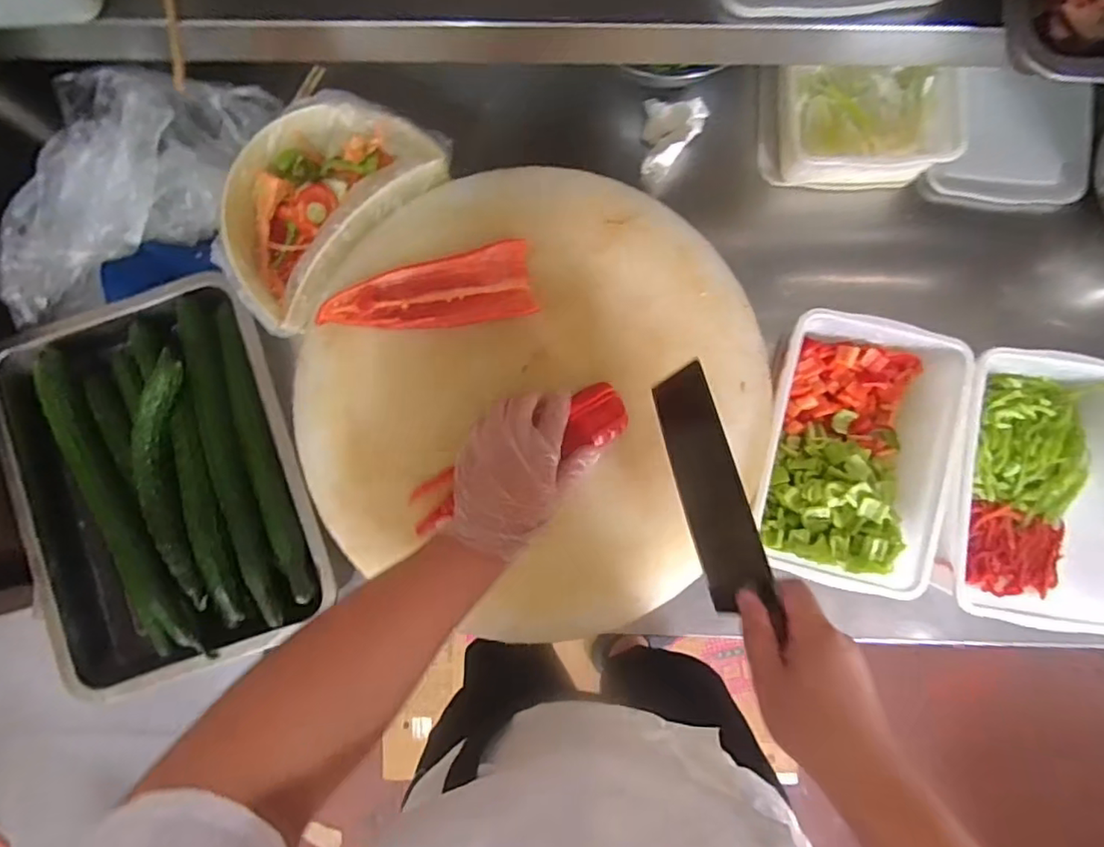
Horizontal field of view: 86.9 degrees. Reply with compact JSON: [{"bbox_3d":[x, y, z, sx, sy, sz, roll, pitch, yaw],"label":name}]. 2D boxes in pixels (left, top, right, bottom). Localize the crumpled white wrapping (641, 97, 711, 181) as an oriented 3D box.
[{"bbox_3d":[0.137,-0.317,0.643,0.069,0.037,0.095,4,86,1],"label":"crumpled white wrapping"}]

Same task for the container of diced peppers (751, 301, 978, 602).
[{"bbox_3d":[0.305,0.031,0.588,0.183,0.080,0.261,13,86,2],"label":"container of diced peppers"}]

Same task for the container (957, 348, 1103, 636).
[{"bbox_3d":[0.486,0.065,0.593,0.180,0.080,0.263,5,86,1],"label":"container"}]

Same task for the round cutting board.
[{"bbox_3d":[-0.017,-0.025,0.570,0.449,0.038,0.441,0,86,1],"label":"round cutting board"}]

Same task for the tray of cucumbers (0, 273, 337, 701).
[{"bbox_3d":[-0.410,0.058,0.605,0.292,0.065,0.389,-23,86,-1],"label":"tray of cucumbers"}]

